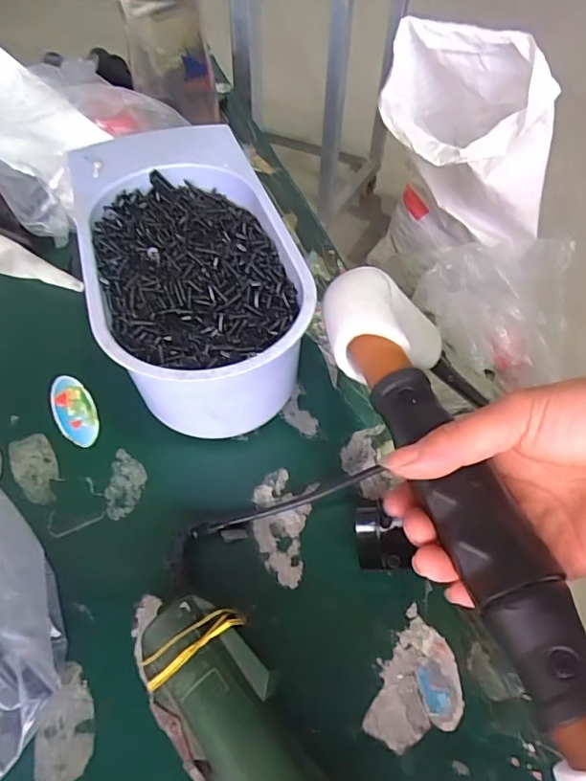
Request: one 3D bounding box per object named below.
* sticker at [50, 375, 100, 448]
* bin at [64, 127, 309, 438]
[{"bbox_3d":[-0.165,0.015,0.405,0.029,0.004,0.068,-21,57,-19],"label":"sticker"},{"bbox_3d":[-0.080,-0.090,0.428,0.145,0.098,0.302,-14,52,-12],"label":"bin"}]

